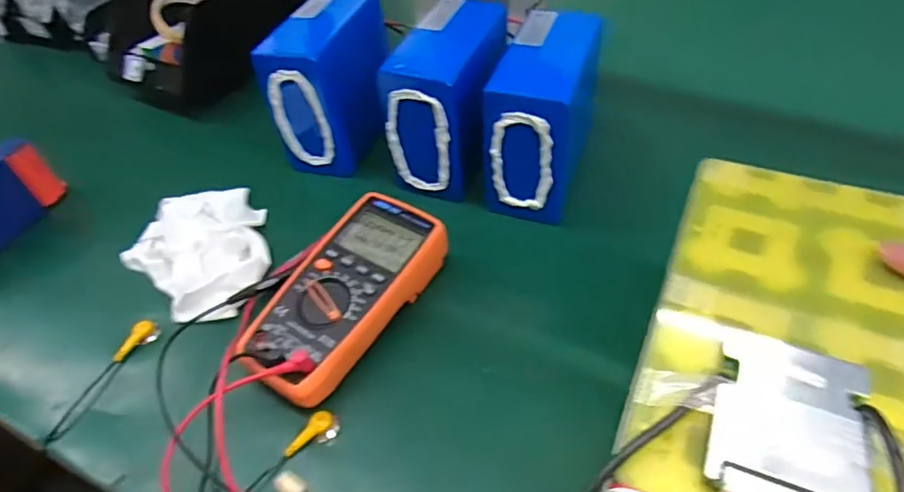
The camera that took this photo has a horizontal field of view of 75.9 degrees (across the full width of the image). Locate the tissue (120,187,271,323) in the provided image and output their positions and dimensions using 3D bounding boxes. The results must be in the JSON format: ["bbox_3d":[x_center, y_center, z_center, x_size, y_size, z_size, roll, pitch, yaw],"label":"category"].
[{"bbox_3d":[-0.232,0.000,0.558,0.150,0.030,0.126,35,60,31],"label":"tissue"}]

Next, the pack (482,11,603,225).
[{"bbox_3d":[0.091,-0.126,0.558,0.074,0.136,0.149,15,52,19],"label":"pack"}]

